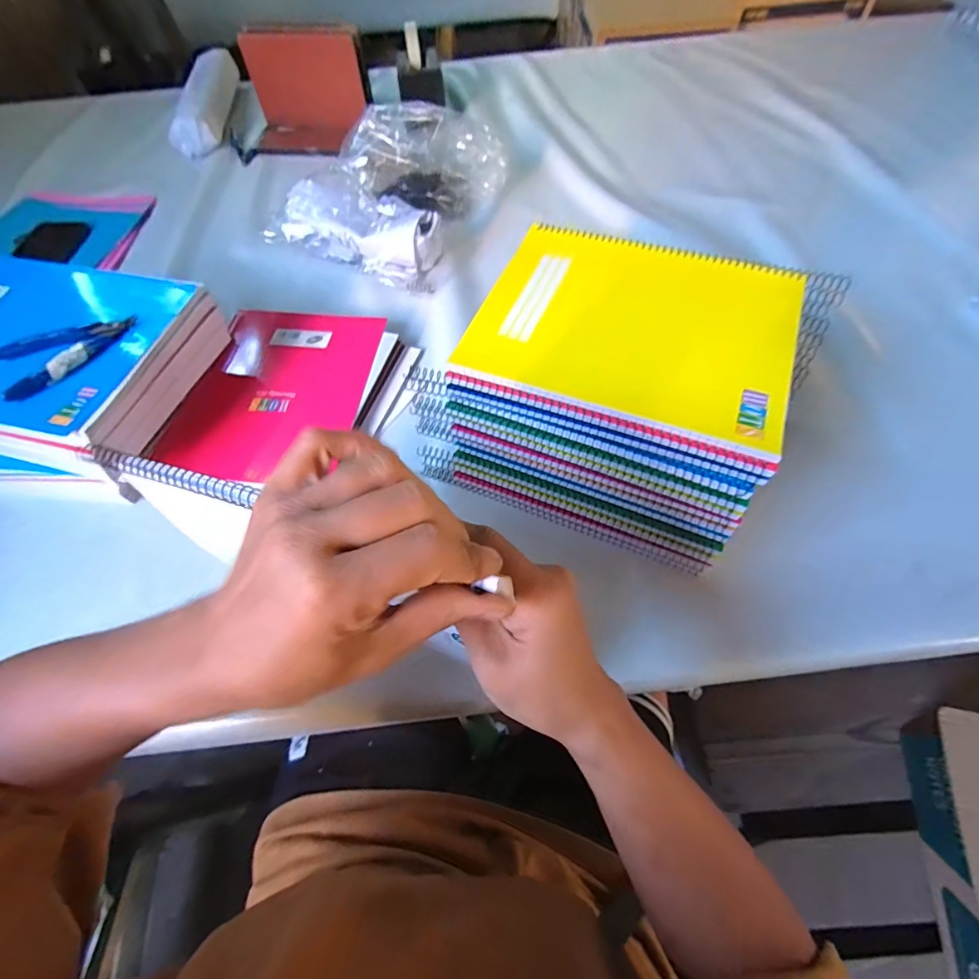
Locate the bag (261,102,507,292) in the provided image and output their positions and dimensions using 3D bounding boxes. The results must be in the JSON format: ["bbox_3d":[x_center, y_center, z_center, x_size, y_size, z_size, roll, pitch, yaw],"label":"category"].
[{"bbox_3d":[-0.143,-0.434,0.662,0.242,0.109,0.269,20,64,14],"label":"bag"}]

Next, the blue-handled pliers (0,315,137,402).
[{"bbox_3d":[-0.390,-0.131,0.431,0.113,0.020,0.077,-29,64,-12],"label":"blue-handled pliers"}]

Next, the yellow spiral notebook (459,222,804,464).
[{"bbox_3d":[0.120,-0.138,0.384,0.246,0.011,0.198,18,64,13],"label":"yellow spiral notebook"}]

